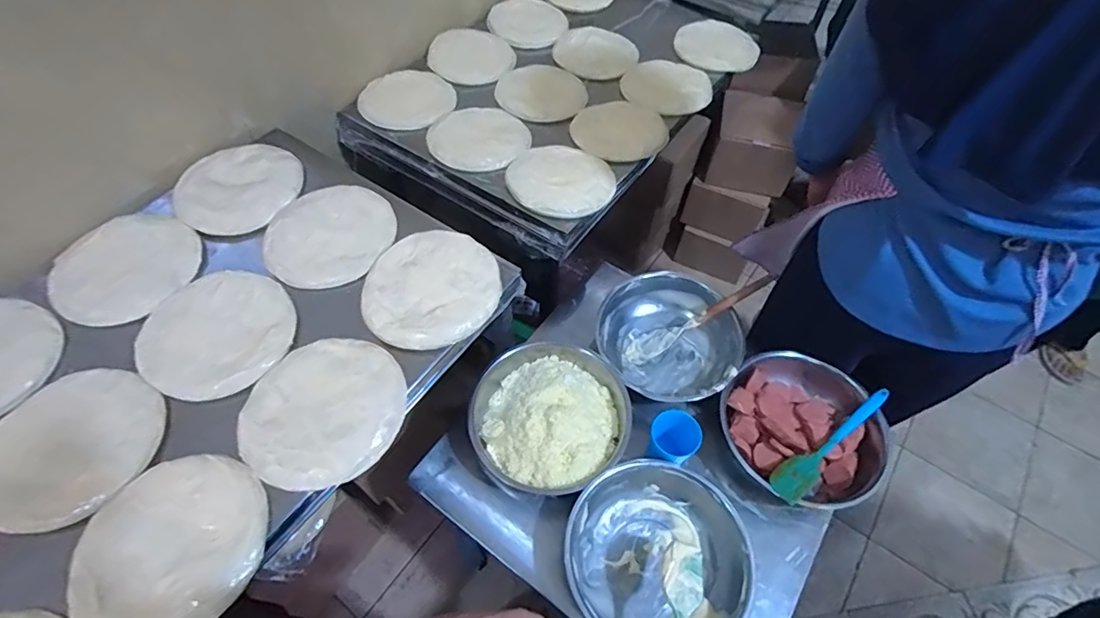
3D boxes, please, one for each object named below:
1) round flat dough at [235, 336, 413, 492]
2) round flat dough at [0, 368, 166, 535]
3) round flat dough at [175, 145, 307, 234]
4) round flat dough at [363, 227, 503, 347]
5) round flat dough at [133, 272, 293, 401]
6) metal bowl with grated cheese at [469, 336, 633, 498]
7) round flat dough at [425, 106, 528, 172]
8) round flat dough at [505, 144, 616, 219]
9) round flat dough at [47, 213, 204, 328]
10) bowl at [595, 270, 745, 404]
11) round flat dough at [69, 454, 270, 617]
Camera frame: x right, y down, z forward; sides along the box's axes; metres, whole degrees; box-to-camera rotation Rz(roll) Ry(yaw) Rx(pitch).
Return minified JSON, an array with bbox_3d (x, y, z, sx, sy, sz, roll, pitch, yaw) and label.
[{"bbox_3d":[-0.305,0.129,0.692,0.209,0.010,0.207,1,57,-1],"label":"round flat dough"},{"bbox_3d":[-0.624,0.174,0.672,0.221,0.023,0.207,1,57,-1],"label":"round flat dough"},{"bbox_3d":[-0.555,-0.225,0.929,0.205,0.018,0.204,0,63,0],"label":"round flat dough"},{"bbox_3d":[-0.181,-0.036,0.799,0.200,0.022,0.204,1,57,-1],"label":"round flat dough"},{"bbox_3d":[-0.499,0.033,0.774,0.230,0.021,0.204,33,62,19],"label":"round flat dough"},{"bbox_3d":[0.001,0.176,0.897,0.262,0.077,0.277,1,57,-1],"label":"metal bowl with grated cheese"},{"bbox_3d":[-0.148,-0.363,1.092,0.204,0.023,0.212,1,57,-1],"label":"round flat dough"},{"bbox_3d":[0.015,-0.251,1.001,0.203,0.021,0.179,36,64,23],"label":"round flat dough"},{"bbox_3d":[-0.688,-0.071,0.836,0.211,0.028,0.205,1,57,-1],"label":"round flat dough"},{"bbox_3d":[0.231,0.049,0.981,0.221,0.124,0.259,-37,65,-22],"label":"bowl"},{"bbox_3d":[-0.437,0.269,0.595,0.198,0.022,0.198,1,57,-1],"label":"round flat dough"}]

